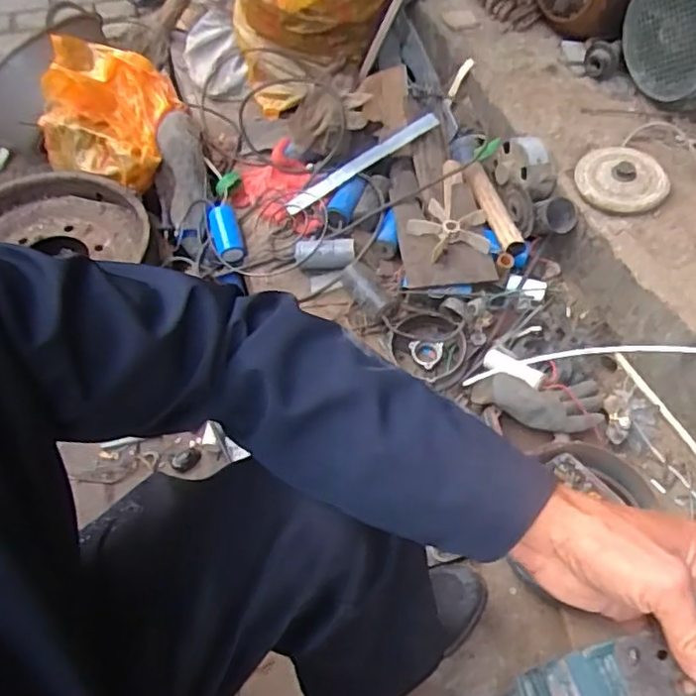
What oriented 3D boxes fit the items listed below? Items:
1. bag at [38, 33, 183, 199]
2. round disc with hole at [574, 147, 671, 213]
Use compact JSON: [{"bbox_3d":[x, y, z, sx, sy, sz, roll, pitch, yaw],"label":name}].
[{"bbox_3d":[-0.517,-0.512,1.385,0.301,0.174,0.269,10,55,7],"label":"bag"},{"bbox_3d":[0.451,-0.286,1.030,0.142,0.026,0.141,0,54,0],"label":"round disc with hole"}]

